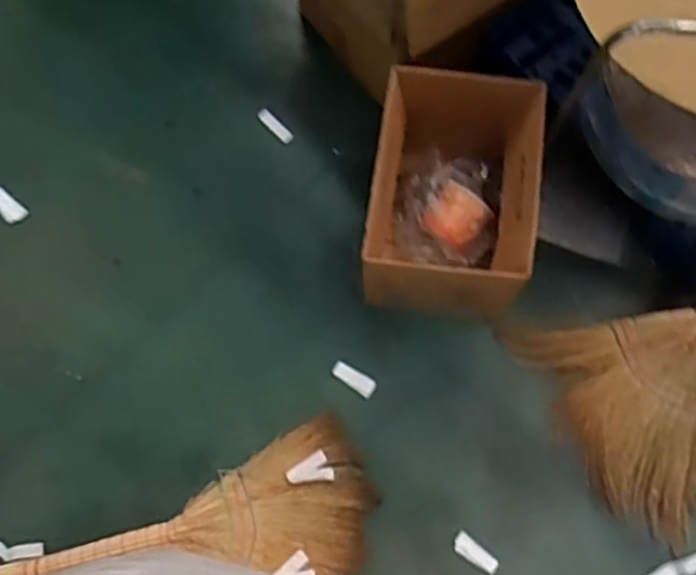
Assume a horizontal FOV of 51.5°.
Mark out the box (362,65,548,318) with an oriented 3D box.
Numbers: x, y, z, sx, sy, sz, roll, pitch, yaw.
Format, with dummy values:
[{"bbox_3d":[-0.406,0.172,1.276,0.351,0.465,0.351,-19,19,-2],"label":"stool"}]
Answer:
[{"bbox_3d":[0.184,-0.138,1.339,0.276,0.326,0.380,10,74,4],"label":"box"}]

